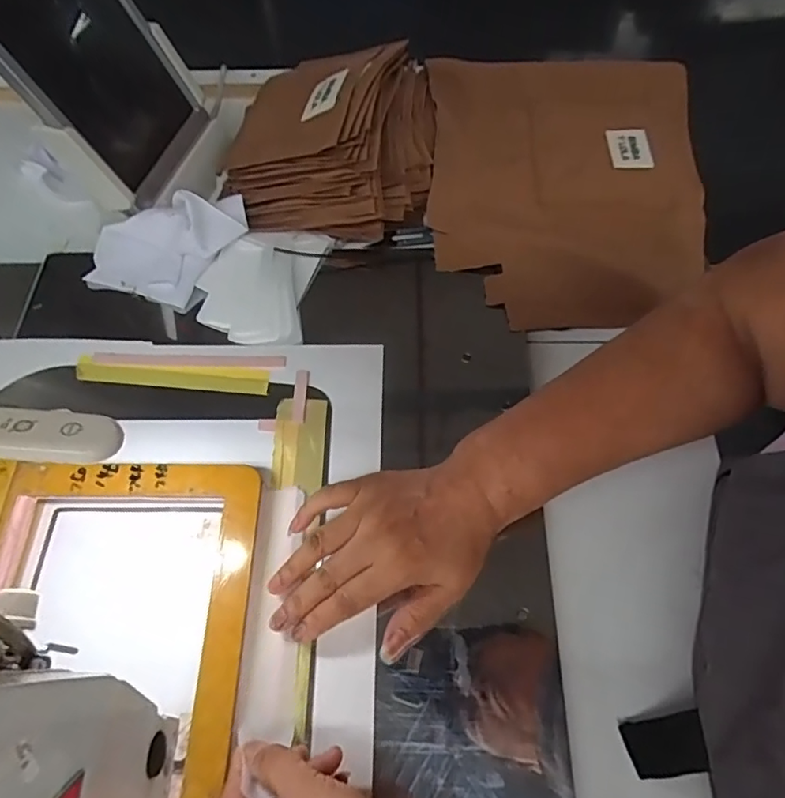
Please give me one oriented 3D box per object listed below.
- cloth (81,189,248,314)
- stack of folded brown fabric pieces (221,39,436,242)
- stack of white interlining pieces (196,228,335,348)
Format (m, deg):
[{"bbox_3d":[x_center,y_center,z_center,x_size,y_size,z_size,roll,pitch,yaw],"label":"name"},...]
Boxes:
[{"bbox_3d":[-0.209,-0.135,0.506,0.157,0.055,0.088,-10,64,-4],"label":"cloth"},{"bbox_3d":[-0.062,-0.278,0.560,0.209,0.080,0.242,-2,63,0],"label":"stack of folded brown fabric pieces"},{"bbox_3d":[-0.121,-0.112,0.509,0.100,0.025,0.125,8,64,5],"label":"stack of white interlining pieces"}]

